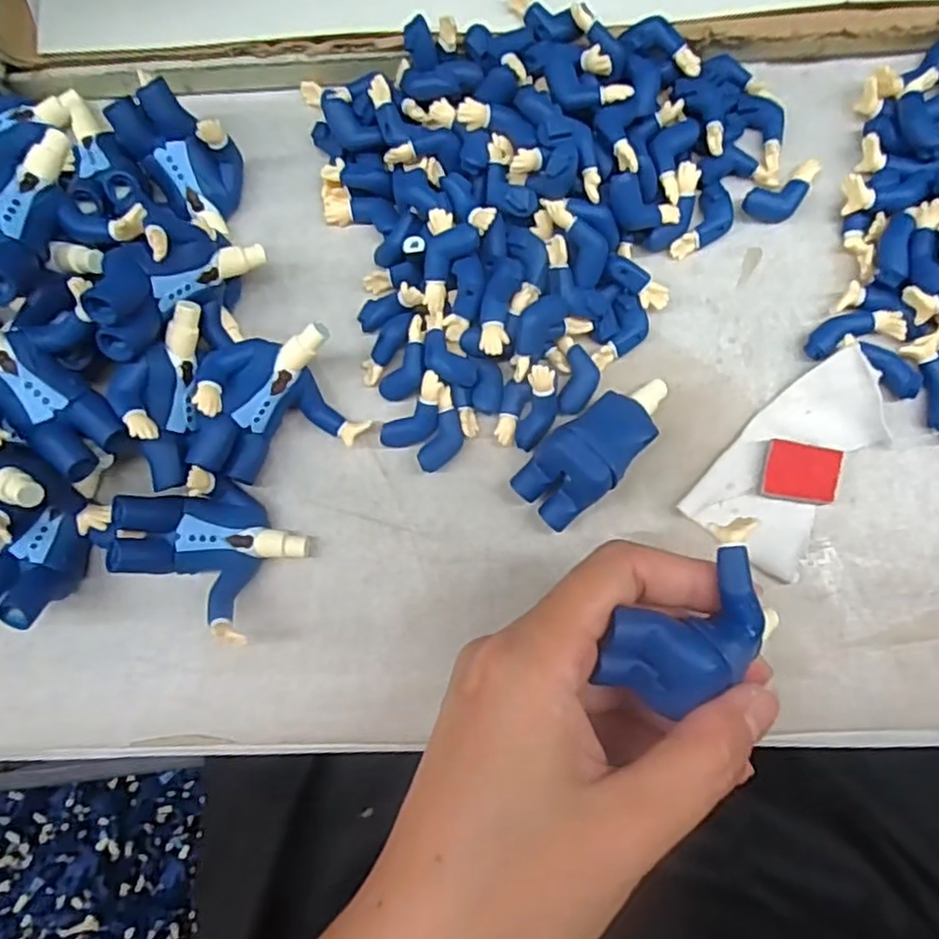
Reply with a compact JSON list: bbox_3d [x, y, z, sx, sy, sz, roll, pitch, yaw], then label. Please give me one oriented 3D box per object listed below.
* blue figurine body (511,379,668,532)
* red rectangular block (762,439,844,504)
[{"bbox_3d":[0.041,-0.007,0.215,0.056,0.022,0.023,-41,82,-3],"label":"blue figurine body"},{"bbox_3d":[0.104,0.001,0.217,0.022,0.005,0.018,9,83,5],"label":"red rectangular block"}]

